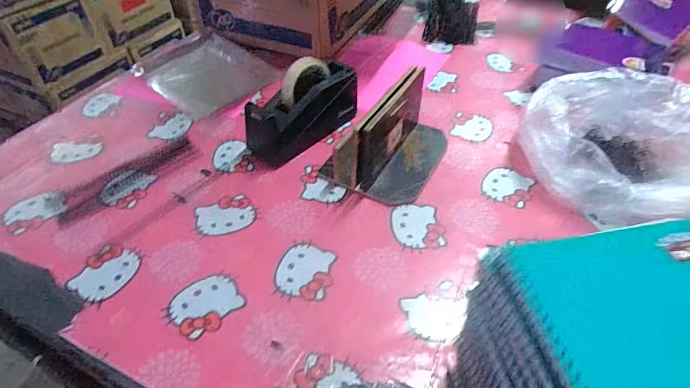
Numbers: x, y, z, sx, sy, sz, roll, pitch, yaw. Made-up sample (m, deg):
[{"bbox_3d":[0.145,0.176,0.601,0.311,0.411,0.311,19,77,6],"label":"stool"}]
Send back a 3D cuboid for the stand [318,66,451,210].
[{"bbox_3d":[0.081,-0.098,0.630,0.143,0.120,0.204,29,53,25],"label":"stand"}]

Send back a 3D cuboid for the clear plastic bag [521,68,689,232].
[{"bbox_3d":[0.414,-0.066,0.601,0.250,0.115,0.264,-10,47,-8],"label":"clear plastic bag"}]

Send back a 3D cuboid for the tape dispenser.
[{"bbox_3d":[-0.065,-0.144,0.678,0.197,0.117,0.065,-34,55,-27],"label":"tape dispenser"}]

